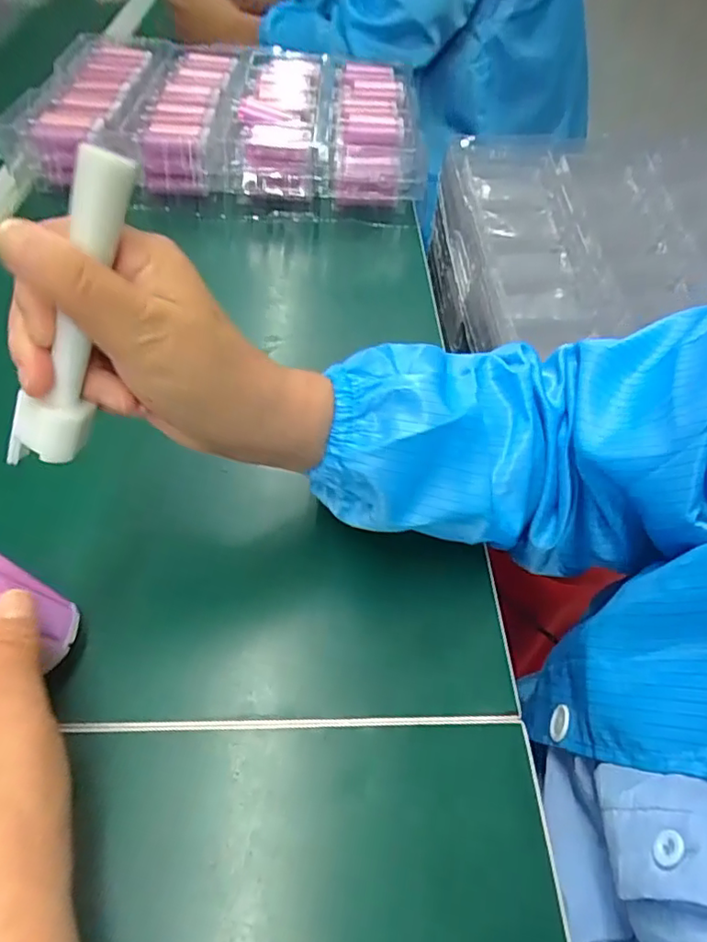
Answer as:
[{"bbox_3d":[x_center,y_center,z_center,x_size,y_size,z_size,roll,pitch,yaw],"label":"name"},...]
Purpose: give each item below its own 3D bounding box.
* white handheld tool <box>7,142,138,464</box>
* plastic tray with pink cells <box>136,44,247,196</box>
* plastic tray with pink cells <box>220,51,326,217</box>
[{"bbox_3d":[-0.108,-0.059,0.227,0.018,0.122,0.026,33,24,21],"label":"white handheld tool"},{"bbox_3d":[-0.178,-0.399,0.654,0.099,0.052,0.299,-1,51,-3],"label":"plastic tray with pink cells"},{"bbox_3d":[-0.080,-0.396,0.654,0.114,0.064,0.314,0,51,-3],"label":"plastic tray with pink cells"}]

